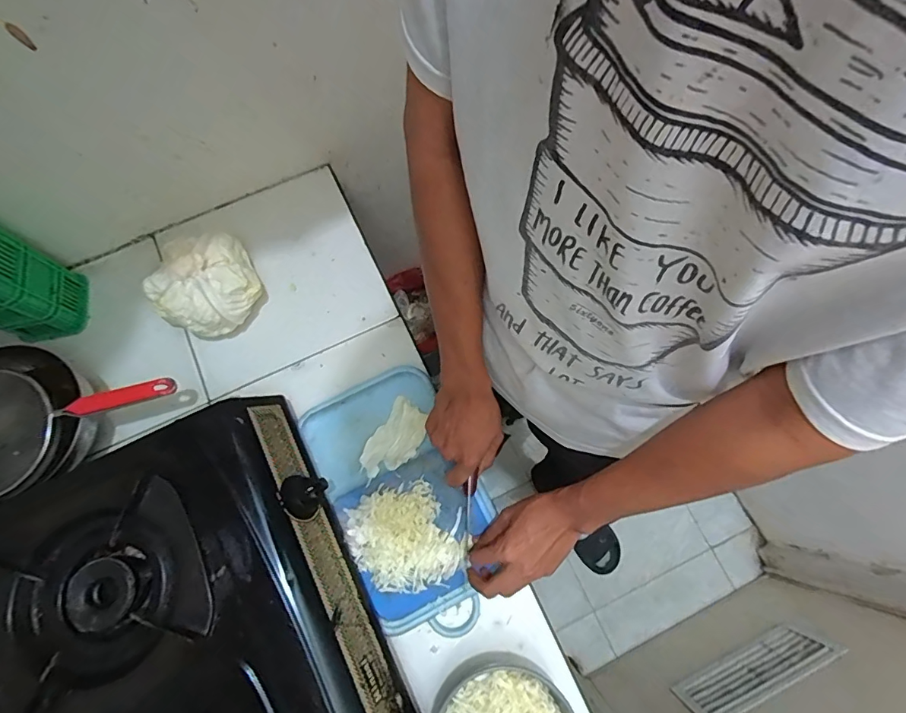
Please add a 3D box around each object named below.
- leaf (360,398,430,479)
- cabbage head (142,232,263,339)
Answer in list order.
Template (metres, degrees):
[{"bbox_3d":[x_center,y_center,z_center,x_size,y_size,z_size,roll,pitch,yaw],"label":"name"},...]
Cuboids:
[{"bbox_3d":[-0.079,0.114,0.636,0.063,0.012,0.108,32,77,9],"label":"leaf"},{"bbox_3d":[-0.354,-0.099,0.670,0.143,0.093,0.131,-9,74,-2],"label":"cabbage head"}]

